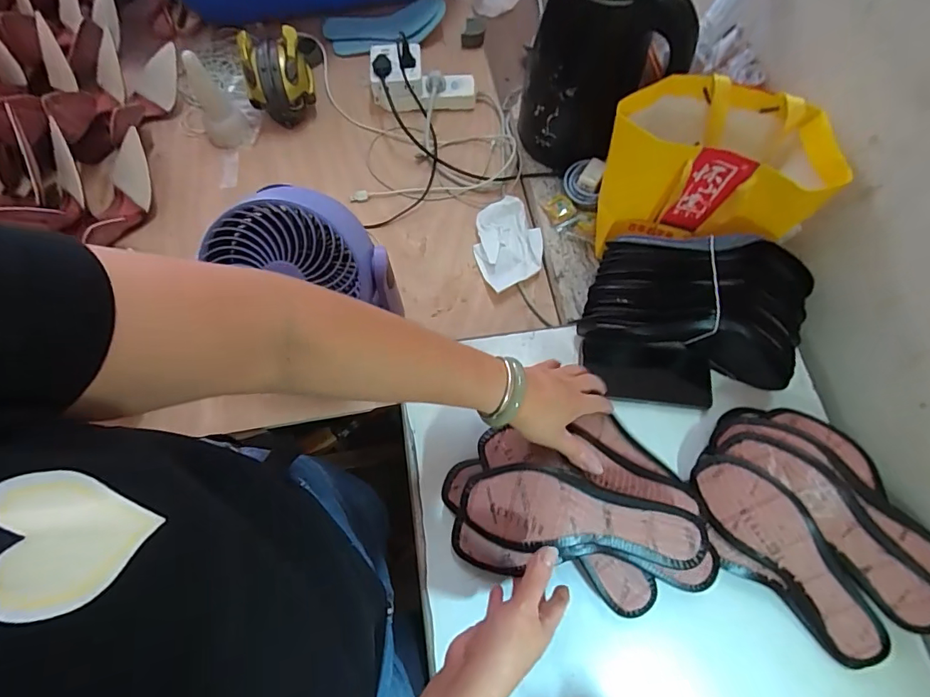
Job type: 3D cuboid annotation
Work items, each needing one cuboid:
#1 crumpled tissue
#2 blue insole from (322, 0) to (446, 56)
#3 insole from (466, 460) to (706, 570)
[{"bbox_3d":[0.063,-0.161,0.702,0.098,0.034,0.133,-15,67,-6],"label":"crumpled tissue"},{"bbox_3d":[-0.145,-0.594,0.852,0.221,0.039,0.072,-11,67,-4],"label":"blue insole"},{"bbox_3d":[0.119,0.166,0.455,0.234,0.043,0.077,10,67,3],"label":"insole"}]

